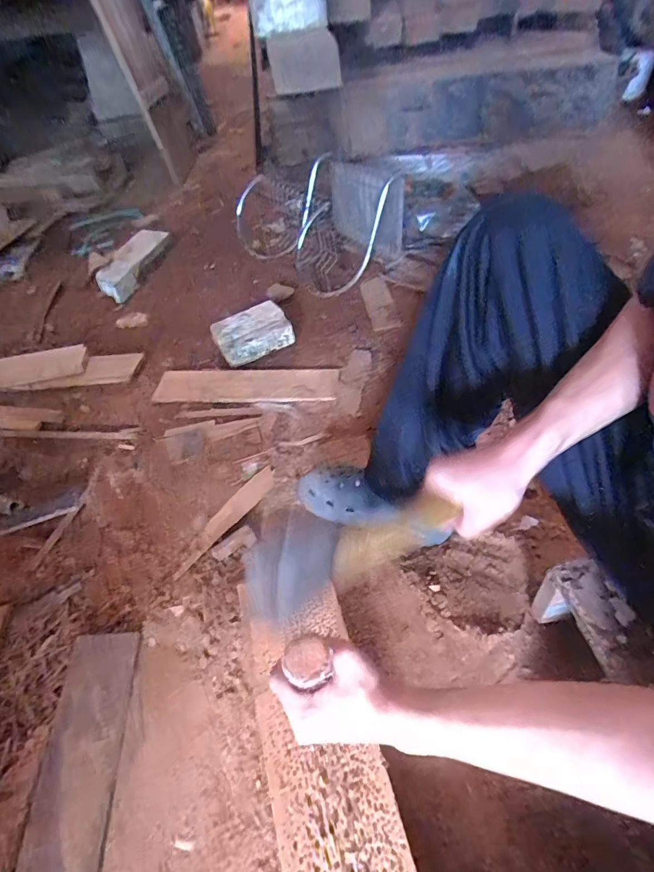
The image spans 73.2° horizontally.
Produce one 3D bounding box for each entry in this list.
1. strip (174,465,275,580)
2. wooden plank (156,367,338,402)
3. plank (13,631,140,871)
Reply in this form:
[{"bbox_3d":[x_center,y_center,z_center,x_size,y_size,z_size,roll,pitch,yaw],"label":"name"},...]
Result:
[{"bbox_3d":[-0.173,0.137,0.755,0.048,0.009,0.236,29,57,28],"label":"strip"},{"bbox_3d":[-0.180,-0.118,0.985,0.406,0.006,0.108,1,48,7],"label":"wooden plank"},{"bbox_3d":[-0.279,0.447,0.449,0.082,0.025,0.471,-8,48,-2],"label":"plank"}]

